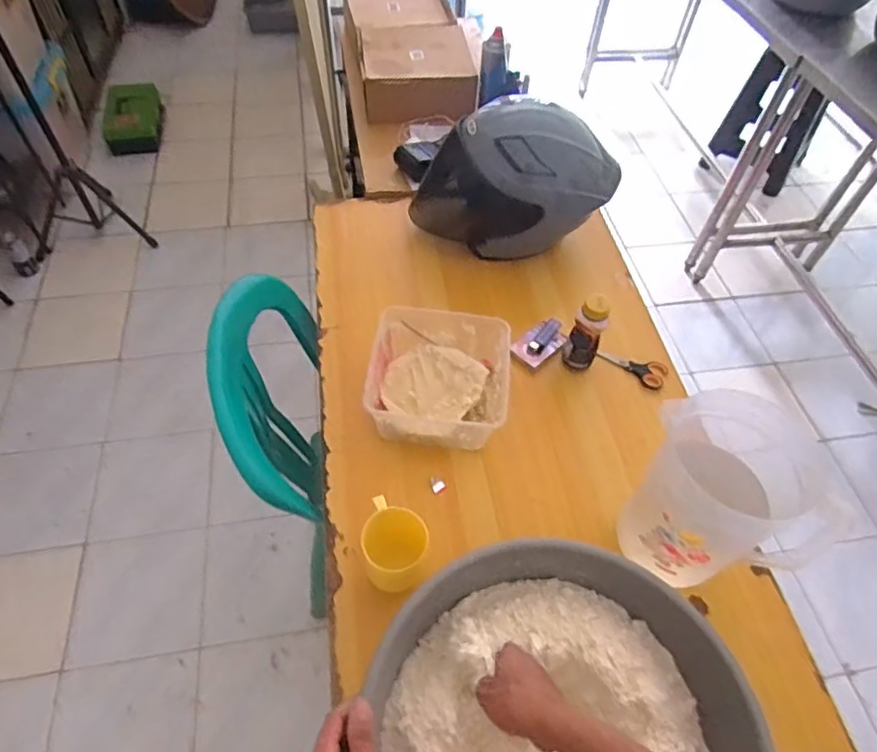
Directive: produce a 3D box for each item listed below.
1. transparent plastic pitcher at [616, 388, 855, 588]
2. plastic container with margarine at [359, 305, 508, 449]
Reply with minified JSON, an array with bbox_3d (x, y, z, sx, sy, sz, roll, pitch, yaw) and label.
[{"bbox_3d":[0.327,0.141,0.714,0.172,0.204,0.164,20,55,10],"label":"transparent plastic pitcher"},{"bbox_3d":[-0.001,0.004,0.907,0.205,0.088,0.199,7,54,0],"label":"plastic container with margarine"}]

